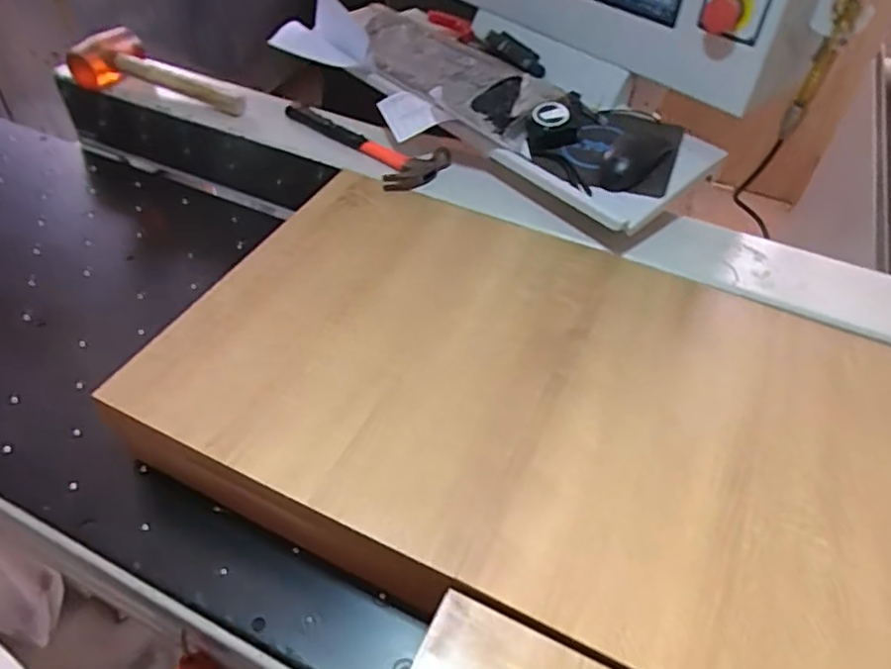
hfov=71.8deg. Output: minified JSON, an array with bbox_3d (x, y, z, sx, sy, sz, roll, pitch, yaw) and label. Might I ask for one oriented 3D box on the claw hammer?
[{"bbox_3d":[-0.122,-0.277,0.894,0.269,0.041,0.110,33,60,23],"label":"claw hammer"}]

